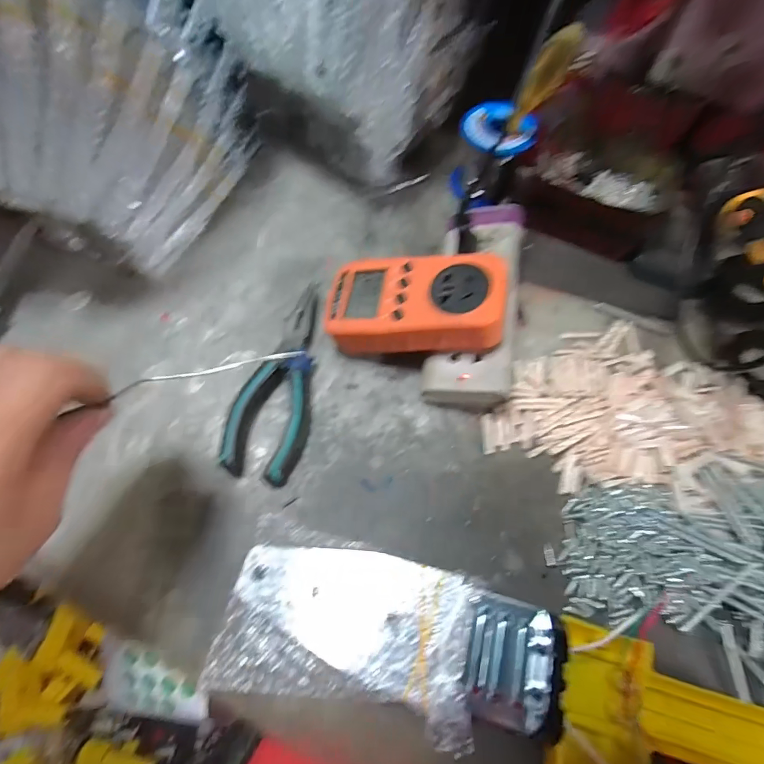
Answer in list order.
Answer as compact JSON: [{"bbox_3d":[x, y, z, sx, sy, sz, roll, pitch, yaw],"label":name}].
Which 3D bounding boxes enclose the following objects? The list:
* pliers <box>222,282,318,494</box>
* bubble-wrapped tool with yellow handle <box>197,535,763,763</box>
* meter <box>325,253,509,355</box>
[{"bbox_3d":[-0.078,-0.004,0.305,0.052,0.018,0.154,5,67,2],"label":"pliers"},{"bbox_3d":[0.064,0.176,0.212,0.321,0.047,0.111,16,68,6],"label":"bubble-wrapped tool with yellow handle"},{"bbox_3d":[0.024,-0.056,0.290,0.127,0.028,0.071,1,71,20],"label":"meter"}]

